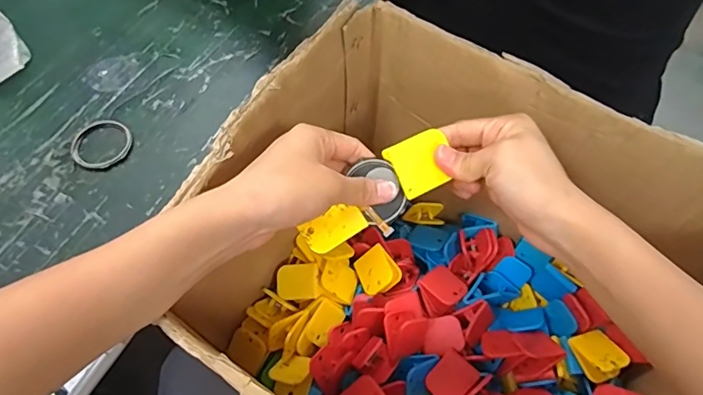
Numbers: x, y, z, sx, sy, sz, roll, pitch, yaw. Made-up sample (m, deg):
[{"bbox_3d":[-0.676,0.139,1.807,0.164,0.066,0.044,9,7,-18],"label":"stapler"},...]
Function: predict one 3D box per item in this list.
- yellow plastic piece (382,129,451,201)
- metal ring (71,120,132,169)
[{"bbox_3d":[0.049,-0.024,0.340,0.041,0.004,0.039,-26,90,-10],"label":"yellow plastic piece"},{"bbox_3d":[-0.205,-0.044,0.401,0.049,0.005,0.047,1,60,-1],"label":"metal ring"}]

